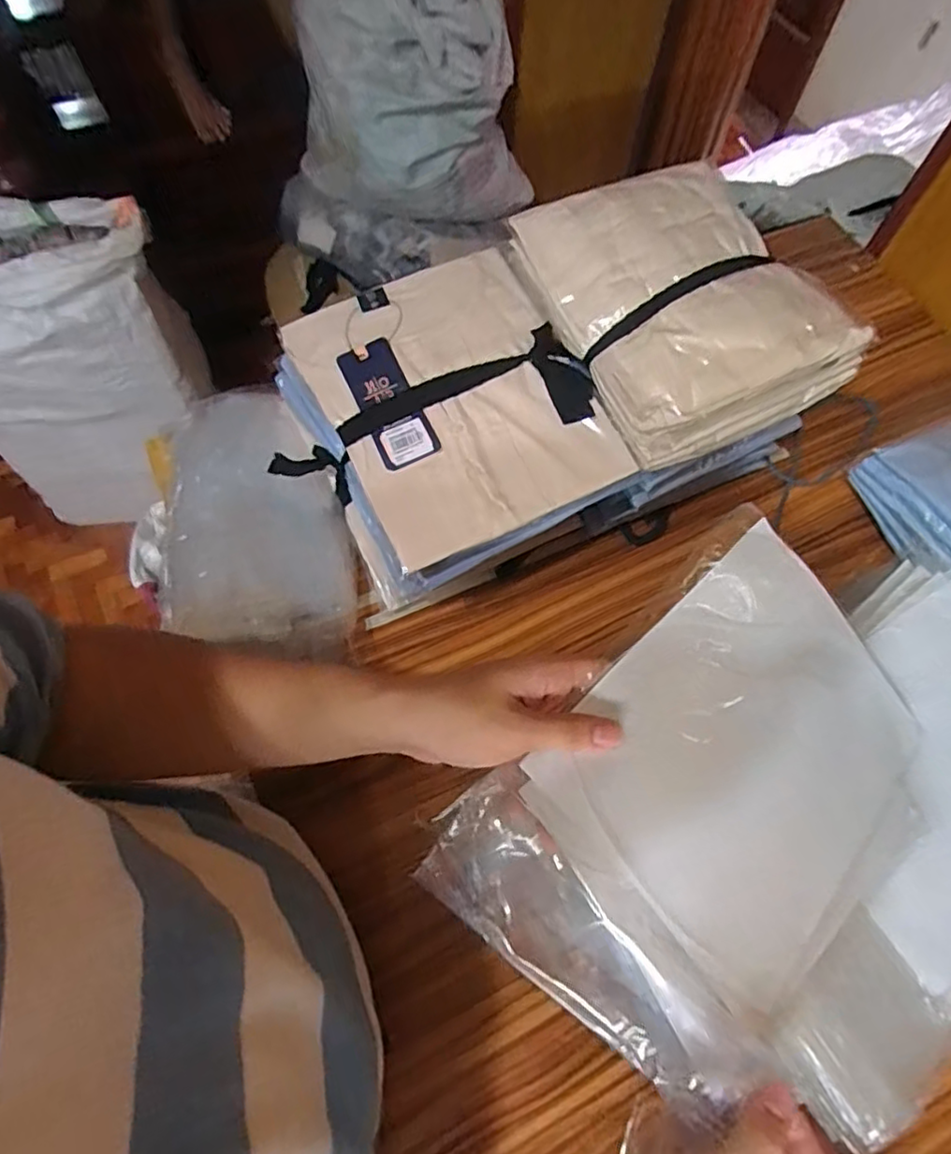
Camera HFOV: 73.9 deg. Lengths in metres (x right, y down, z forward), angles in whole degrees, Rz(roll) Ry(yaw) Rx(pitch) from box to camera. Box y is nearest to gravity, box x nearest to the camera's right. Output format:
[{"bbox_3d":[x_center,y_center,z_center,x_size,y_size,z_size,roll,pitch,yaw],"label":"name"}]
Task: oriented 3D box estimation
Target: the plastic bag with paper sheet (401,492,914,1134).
[{"bbox_3d":[0.164,0.145,0.409,0.326,0.073,0.250,-40,89,-24],"label":"plastic bag with paper sheet"}]

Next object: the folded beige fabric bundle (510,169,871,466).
[{"bbox_3d":[0.179,-0.247,0.563,0.210,0.071,0.260,-22,68,-11],"label":"folded beige fabric bundle"}]

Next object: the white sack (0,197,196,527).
[{"bbox_3d":[-0.786,-0.398,1.296,0.426,0.640,0.282,-4,66,-3],"label":"white sack"}]

